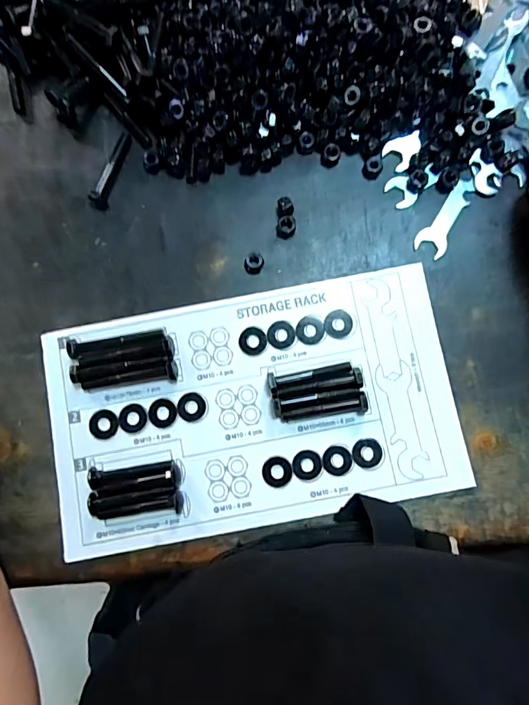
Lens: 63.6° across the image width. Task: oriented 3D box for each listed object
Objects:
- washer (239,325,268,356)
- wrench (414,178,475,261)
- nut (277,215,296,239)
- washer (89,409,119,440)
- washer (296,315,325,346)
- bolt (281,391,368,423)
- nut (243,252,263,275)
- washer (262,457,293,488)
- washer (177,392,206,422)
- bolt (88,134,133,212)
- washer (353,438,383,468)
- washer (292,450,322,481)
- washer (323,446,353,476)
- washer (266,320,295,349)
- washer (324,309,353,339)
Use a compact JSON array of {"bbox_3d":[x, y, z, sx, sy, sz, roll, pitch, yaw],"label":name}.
[{"bbox_3d":[-0.010,-0.010,0.366,0.024,0.004,0.024,0,83,1],"label":"washer"},{"bbox_3d":[0.162,-0.123,0.380,0.027,0.004,0.079,28,84,5],"label":"wrench"},{"bbox_3d":[0.019,-0.112,0.380,0.016,0.008,0.020,5,83,2],"label":"nut"},{"bbox_3d":[-0.136,0.061,0.360,0.024,0.004,0.024,0,83,1],"label":"washer"},{"bbox_3d":[0.039,-0.019,0.366,0.023,0.004,0.025,0,83,1],"label":"washer"},{"bbox_3d":[0.049,0.048,0.352,0.070,0.013,0.017,-11,83,0],"label":"bolt"},{"bbox_3d":[-0.009,-0.079,0.376,0.017,0.007,0.019,-7,83,0],"label":"nut"},{"bbox_3d":[0.010,0.098,0.350,0.024,0.004,0.024,0,83,1],"label":"washer"},{"bbox_3d":[-0.062,0.046,0.360,0.024,0.004,0.024,0,83,1],"label":"washer"},{"bbox_3d":[-0.140,-0.167,0.388,0.013,0.013,0.073,17,83,4],"label":"bolt"},{"bbox_3d":[0.085,0.083,0.350,0.024,0.004,0.023,0,83,1],"label":"washer"},{"bbox_3d":[0.035,0.093,0.350,0.024,0.004,0.023,0,83,1],"label":"washer"},{"bbox_3d":[0.060,0.089,0.351,0.023,0.004,0.023,0,83,1],"label":"washer"},{"bbox_3d":[0.015,-0.015,0.365,0.024,0.004,0.024,0,83,1],"label":"washer"},{"bbox_3d":[0.064,-0.025,0.366,0.024,0.004,0.024,0,83,1],"label":"washer"}]

